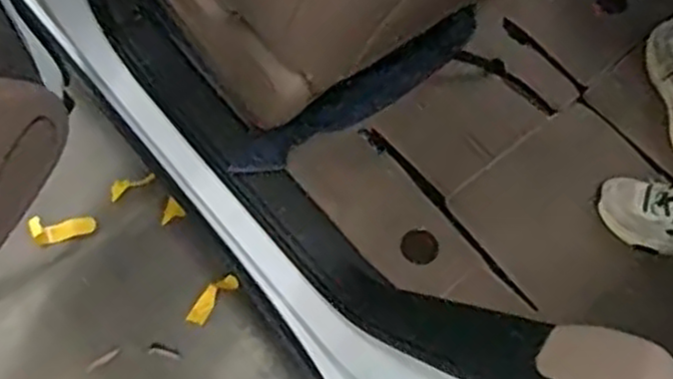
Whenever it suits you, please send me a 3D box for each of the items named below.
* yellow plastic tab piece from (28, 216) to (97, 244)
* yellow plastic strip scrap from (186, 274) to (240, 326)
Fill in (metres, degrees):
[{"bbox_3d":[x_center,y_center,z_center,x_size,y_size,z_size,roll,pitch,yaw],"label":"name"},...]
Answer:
[{"bbox_3d":[-0.574,0.085,1.517,0.130,0.016,0.058,-4,99,-15],"label":"yellow plastic tab piece"},{"bbox_3d":[-0.258,0.226,1.496,0.126,0.018,0.046,-42,77,-16],"label":"yellow plastic strip scrap"}]

